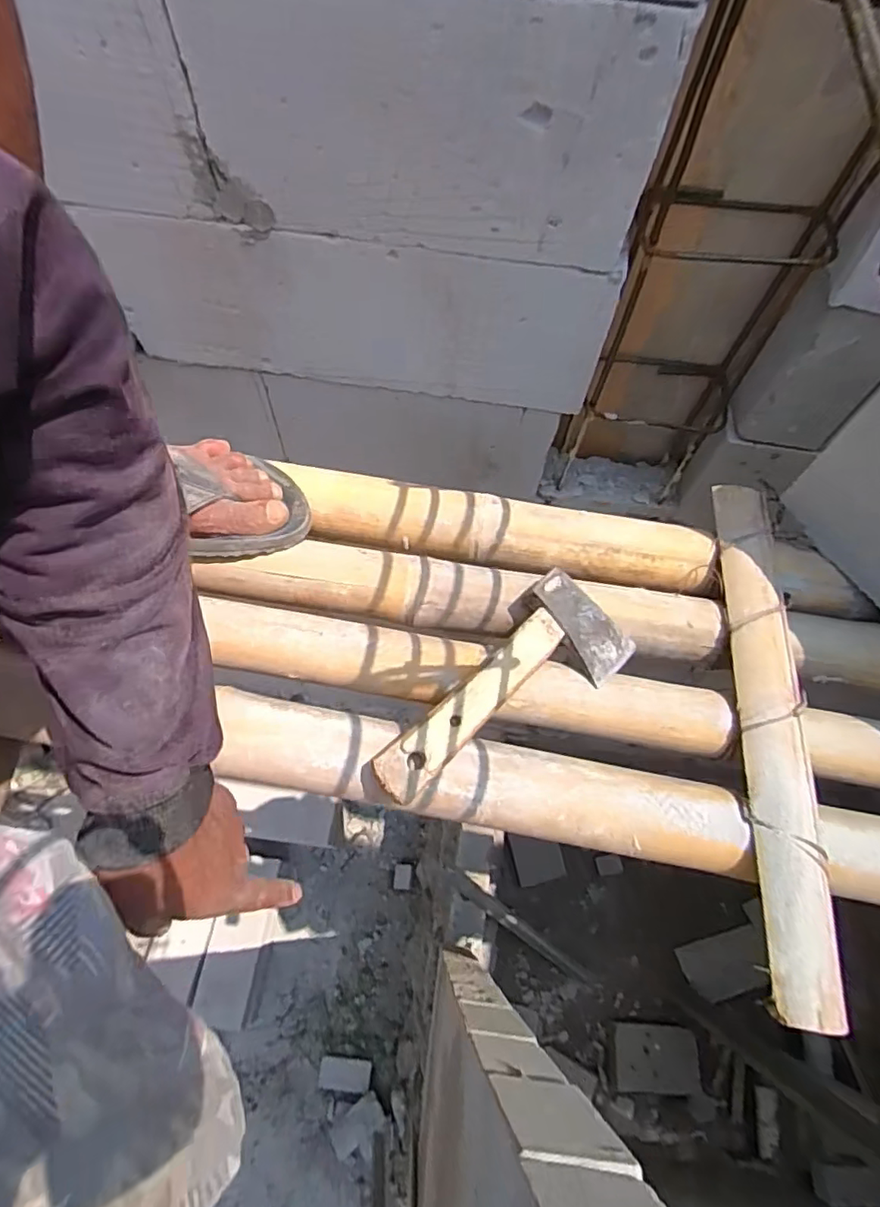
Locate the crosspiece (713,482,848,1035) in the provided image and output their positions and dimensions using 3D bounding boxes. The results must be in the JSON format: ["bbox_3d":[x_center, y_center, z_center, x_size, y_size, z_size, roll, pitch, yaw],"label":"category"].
[{"bbox_3d":[0.264,0.085,0.478,0.047,0.021,0.421,6,64,0],"label":"crosspiece"}]

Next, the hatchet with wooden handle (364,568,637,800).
[{"bbox_3d":[0.054,0.077,0.464,0.091,0.038,0.230,40,69,16],"label":"hatchet with wooden handle"}]

